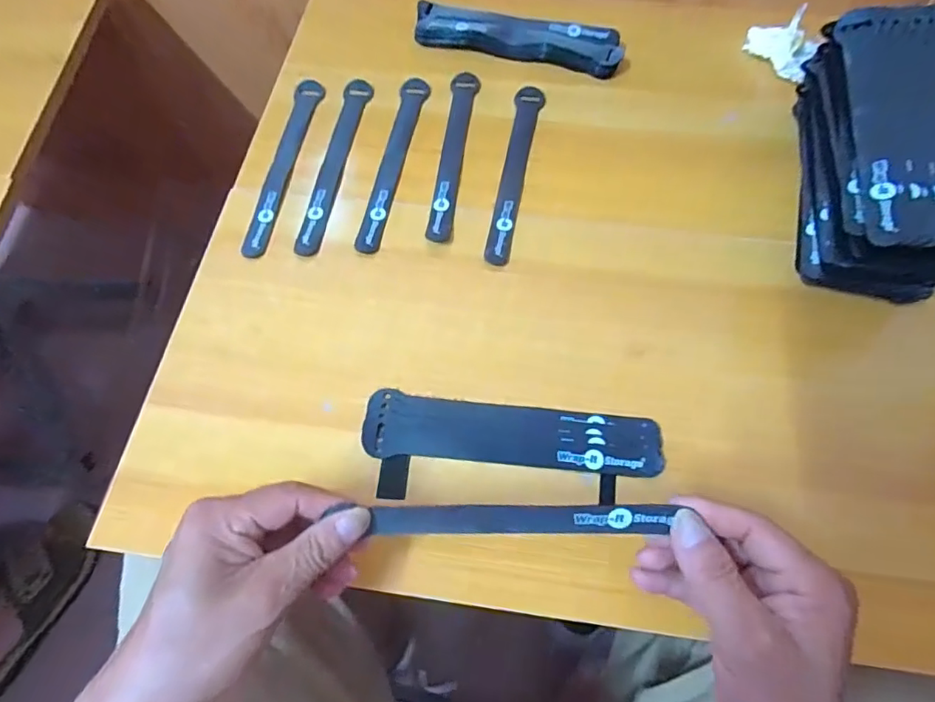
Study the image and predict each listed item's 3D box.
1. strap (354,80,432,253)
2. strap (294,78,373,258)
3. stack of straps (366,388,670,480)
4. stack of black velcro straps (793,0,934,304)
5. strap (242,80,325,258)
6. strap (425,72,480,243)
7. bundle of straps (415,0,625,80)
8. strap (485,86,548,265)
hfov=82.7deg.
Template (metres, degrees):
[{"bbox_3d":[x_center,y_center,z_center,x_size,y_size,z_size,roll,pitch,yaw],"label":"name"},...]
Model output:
[{"bbox_3d":[-0.065,-0.170,0.472,0.024,0.006,0.195,10,66,1],"label":"strap"},{"bbox_3d":[-0.118,-0.169,0.472,0.024,0.007,0.197,7,67,4],"label":"strap"},{"bbox_3d":[0.030,0.058,0.367,0.200,0.010,0.045,6,67,4],"label":"stack of straps"},{"bbox_3d":[0.302,-0.140,0.381,0.083,0.093,0.201,6,67,4],"label":"stack of black velcro straps"},{"bbox_3d":[-0.163,-0.167,0.472,0.023,0.006,0.194,9,66,-1],"label":"strap"},{"bbox_3d":[-0.012,-0.178,0.474,0.024,0.006,0.195,5,67,4],"label":"strap"},{"bbox_3d":[0.048,-0.303,0.518,0.201,0.021,0.045,15,68,8],"label":"bundle of straps"},{"bbox_3d":[0.043,-0.158,0.463,0.025,0.004,0.196,9,67,4],"label":"strap"}]

